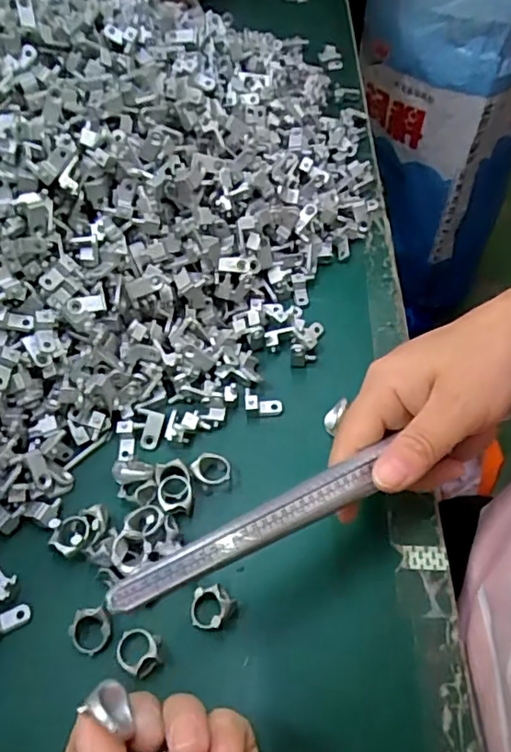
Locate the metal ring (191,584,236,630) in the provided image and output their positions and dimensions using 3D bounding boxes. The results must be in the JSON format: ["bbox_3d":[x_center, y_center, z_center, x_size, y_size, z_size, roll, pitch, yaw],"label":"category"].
[{"bbox_3d":[-0.022,0.119,0.297,0.022,0.012,0.021,0,57,0],"label":"metal ring"}]

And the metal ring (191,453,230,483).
[{"bbox_3d":[-0.026,0.054,0.340,0.023,0.010,0.020,-16,59,-9],"label":"metal ring"}]

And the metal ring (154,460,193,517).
[{"bbox_3d":[-0.047,0.064,0.331,0.020,0.010,0.031,-12,58,-7],"label":"metal ring"}]

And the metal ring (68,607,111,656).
[{"bbox_3d":[-0.083,0.128,0.292,0.021,0.009,0.021,0,57,0],"label":"metal ring"}]

